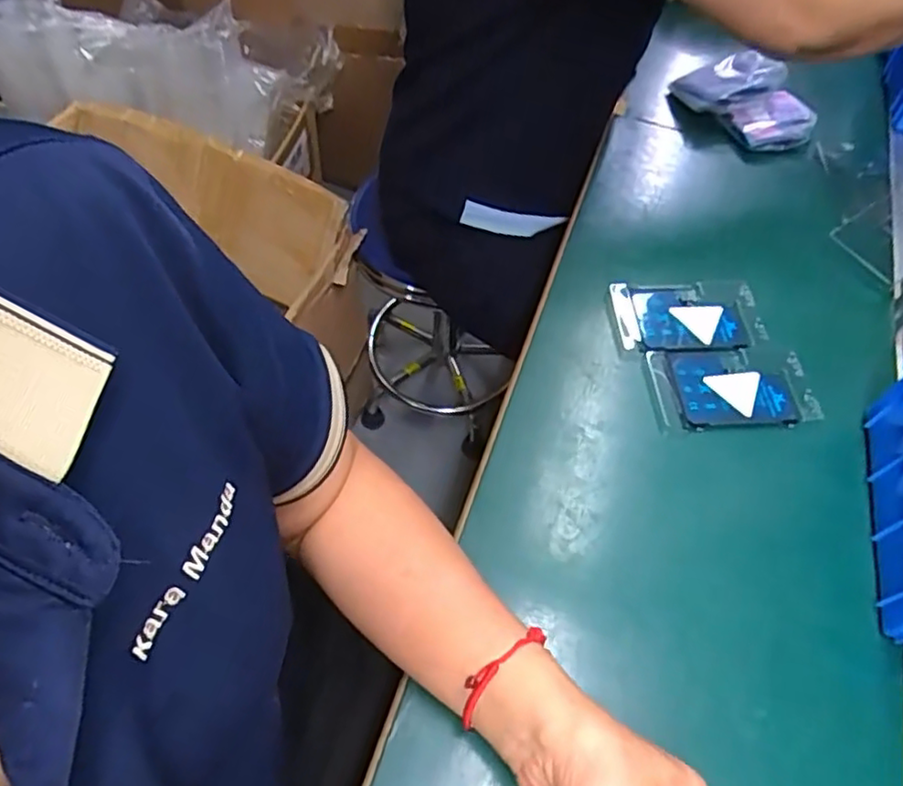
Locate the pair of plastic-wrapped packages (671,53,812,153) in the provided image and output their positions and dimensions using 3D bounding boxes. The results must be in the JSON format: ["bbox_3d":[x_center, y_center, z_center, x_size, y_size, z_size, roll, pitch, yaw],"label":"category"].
[{"bbox_3d":[0.323,-0.326,0.715,0.090,0.060,0.150,-34,62,-20],"label":"pair of plastic-wrapped packages"}]

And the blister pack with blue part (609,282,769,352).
[{"bbox_3d":[0.203,-0.067,0.563,0.124,0.016,0.072,1,56,1],"label":"blister pack with blue part"}]

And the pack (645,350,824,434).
[{"bbox_3d":[0.226,-0.005,0.525,0.123,0.009,0.072,-2,56,-1],"label":"pack"}]

